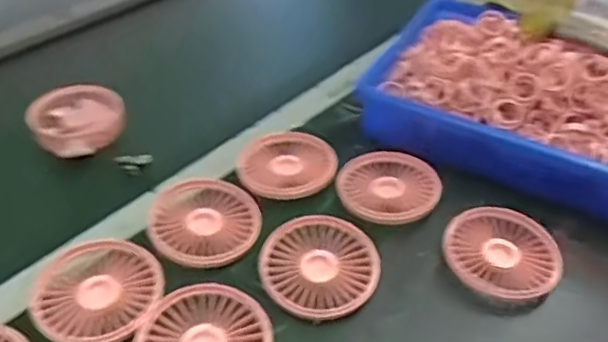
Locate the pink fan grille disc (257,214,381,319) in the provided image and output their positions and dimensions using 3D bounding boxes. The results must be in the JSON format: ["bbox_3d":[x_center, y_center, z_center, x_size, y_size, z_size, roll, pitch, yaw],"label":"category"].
[{"bbox_3d":[0.011,0.072,0.452,0.089,0.016,0.084,1,39,-1],"label":"pink fan grille disc"}]

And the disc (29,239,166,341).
[{"bbox_3d":[-0.151,0.088,0.424,0.090,0.009,0.086,1,39,-1],"label":"disc"}]

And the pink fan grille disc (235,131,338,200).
[{"bbox_3d":[-0.013,-0.010,0.534,0.082,0.014,0.081,1,39,-1],"label":"pink fan grille disc"}]

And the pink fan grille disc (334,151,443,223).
[{"bbox_3d":[0.075,0.011,0.522,0.089,0.016,0.078,5,40,4],"label":"pink fan grille disc"}]

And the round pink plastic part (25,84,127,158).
[{"bbox_3d":[-0.233,-0.052,0.598,0.083,0.038,0.085,0,44,0],"label":"round pink plastic part"}]

